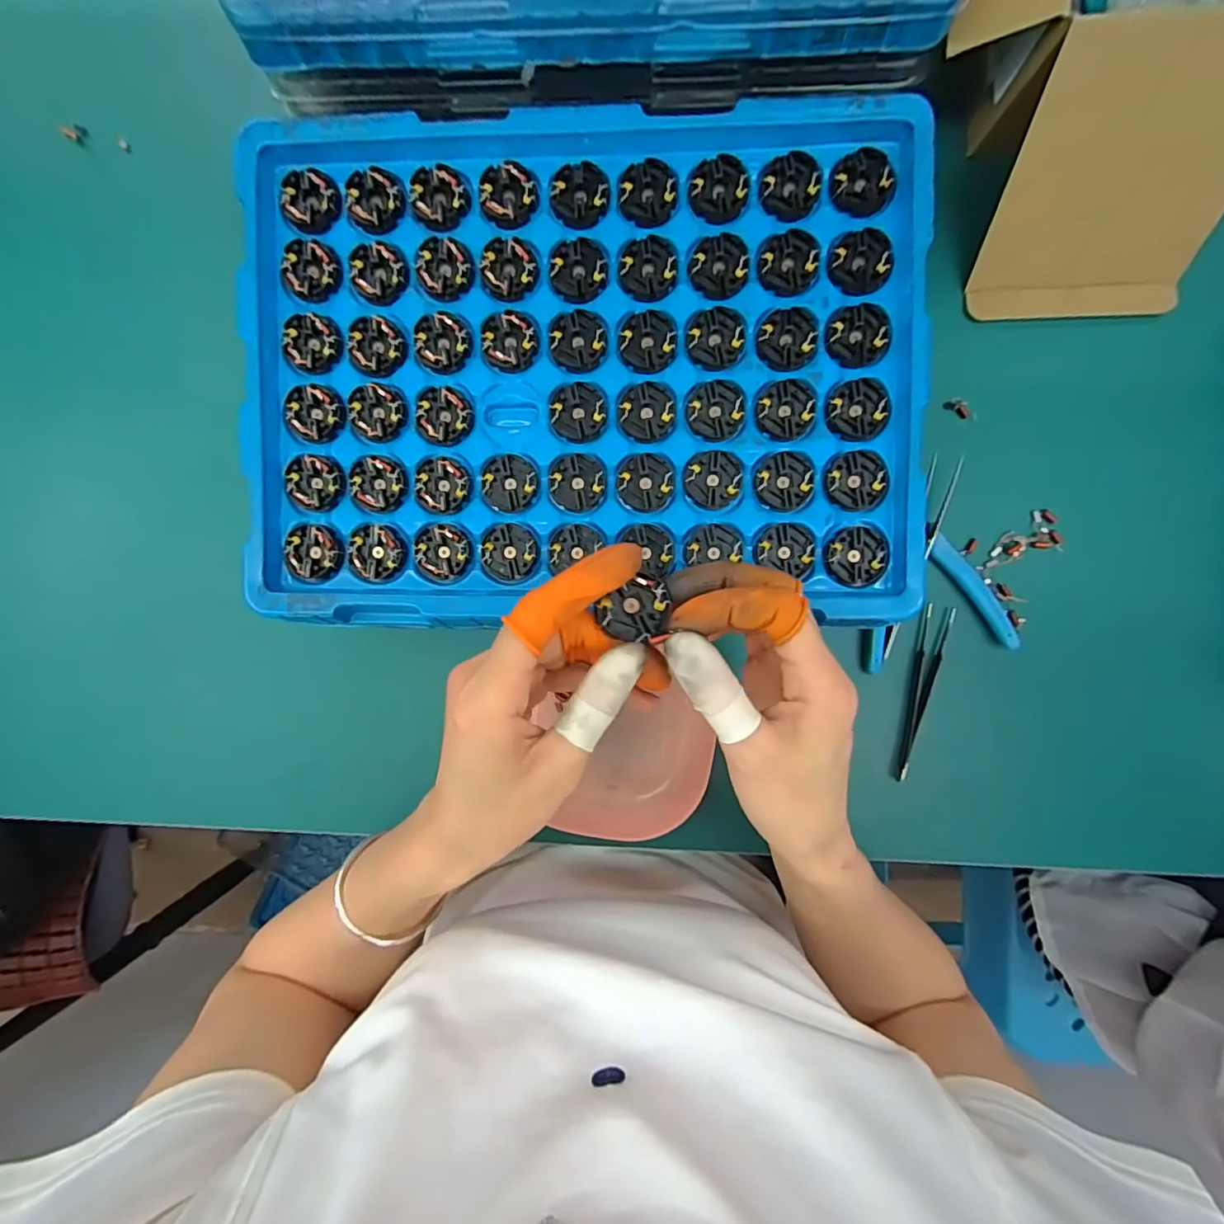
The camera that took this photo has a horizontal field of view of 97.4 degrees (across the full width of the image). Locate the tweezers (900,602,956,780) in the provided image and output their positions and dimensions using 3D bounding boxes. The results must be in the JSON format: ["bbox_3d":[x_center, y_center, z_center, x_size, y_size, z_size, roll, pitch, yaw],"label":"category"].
[{"bbox_3d":[0.204,0.053,0.357,0.015,0.011,0.116,16,94,1],"label":"tweezers"}]

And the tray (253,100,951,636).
[{"bbox_3d":[-0.016,-0.133,0.296,0.364,0.030,0.269,0,93,2],"label":"tray"}]

